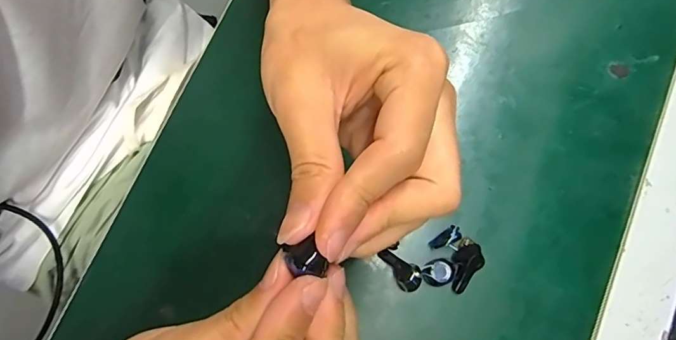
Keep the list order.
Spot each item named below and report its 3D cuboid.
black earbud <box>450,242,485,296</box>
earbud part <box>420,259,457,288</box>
[{"bbox_3d":[0.075,0.058,0.272,0.017,0.013,0.029,37,80,8],"label":"black earbud"},{"bbox_3d":[0.061,0.063,0.275,0.019,0.008,0.015,-21,79,-4],"label":"earbud part"}]

